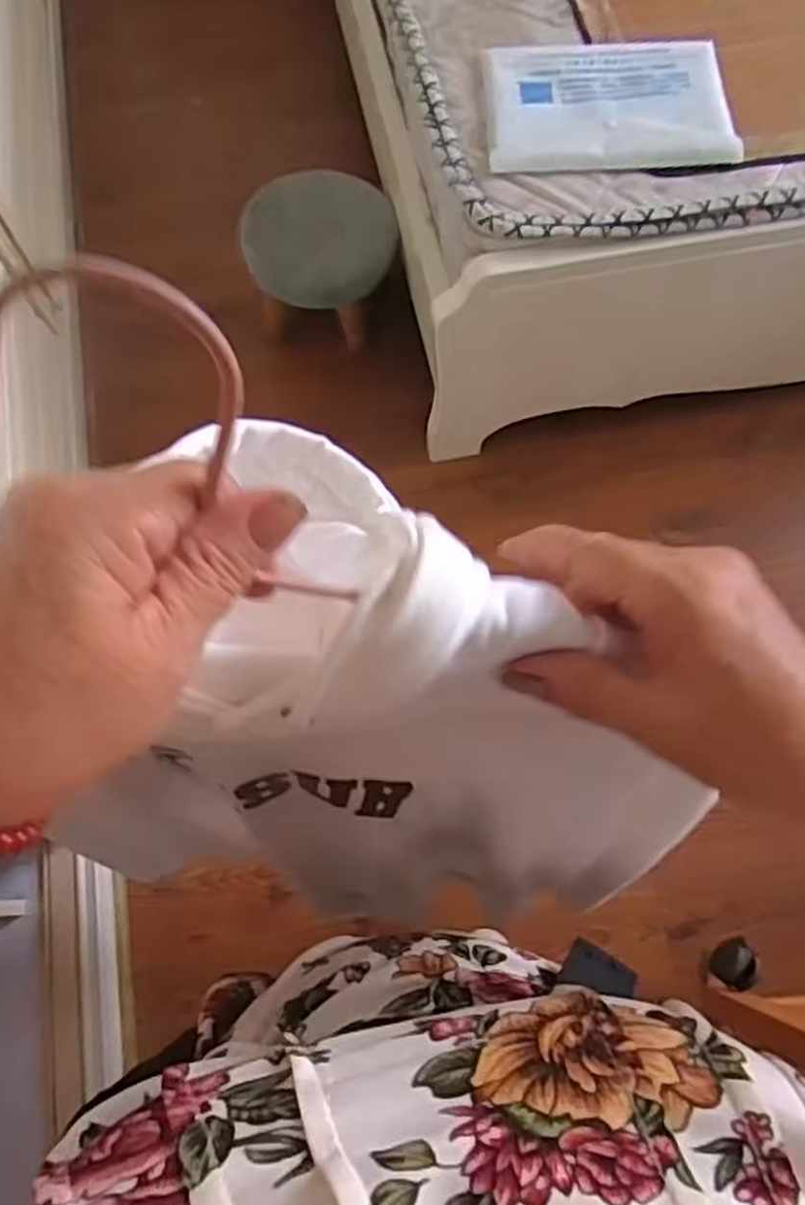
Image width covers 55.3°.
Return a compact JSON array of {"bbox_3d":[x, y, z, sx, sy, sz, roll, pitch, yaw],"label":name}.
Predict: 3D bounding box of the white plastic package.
[{"bbox_3d":[0.271,-0.665,1.019,0.315,0.024,0.224,-1,68,1],"label":"white plastic package"}]

